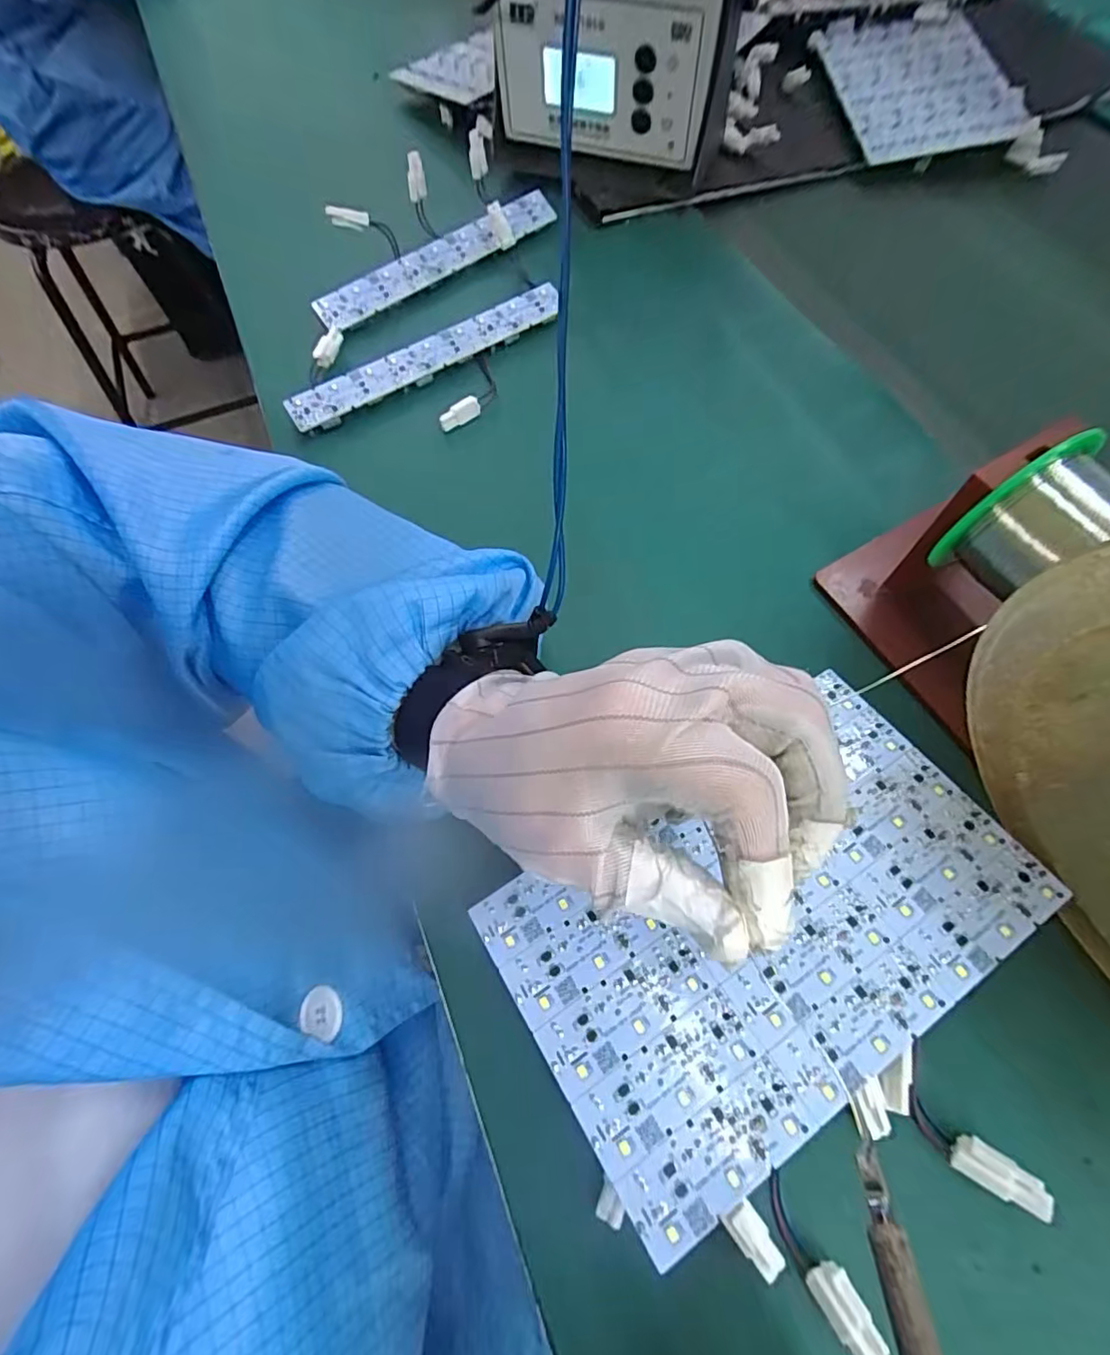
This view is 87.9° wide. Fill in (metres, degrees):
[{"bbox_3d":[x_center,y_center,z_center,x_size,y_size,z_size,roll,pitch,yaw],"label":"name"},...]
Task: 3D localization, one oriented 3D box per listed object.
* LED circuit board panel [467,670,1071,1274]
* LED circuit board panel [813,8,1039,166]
[{"bbox_3d":[0.080,0.087,0.217,0.189,0.004,0.116,-30,62,-14],"label":"LED circuit board panel"},{"bbox_3d":[0.297,-0.491,0.472,0.126,0.008,0.184,-8,69,5],"label":"LED circuit board panel"}]

